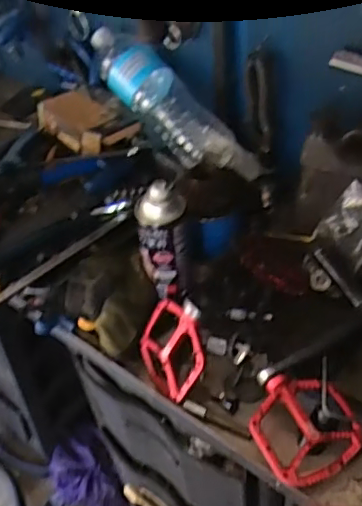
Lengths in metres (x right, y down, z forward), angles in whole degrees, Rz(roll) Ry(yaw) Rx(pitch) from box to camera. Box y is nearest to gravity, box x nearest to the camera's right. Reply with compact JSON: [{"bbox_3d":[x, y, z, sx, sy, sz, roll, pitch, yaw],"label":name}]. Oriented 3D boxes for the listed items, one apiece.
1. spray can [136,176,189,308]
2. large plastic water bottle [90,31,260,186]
[{"bbox_3d":[-0.019,-0.010,0.740,0.071,0.165,0.053,-10,45,-2],"label":"spray can"},{"bbox_3d":[-0.021,-0.234,0.922,0.361,0.072,0.096,45,61,8],"label":"large plastic water bottle"}]

